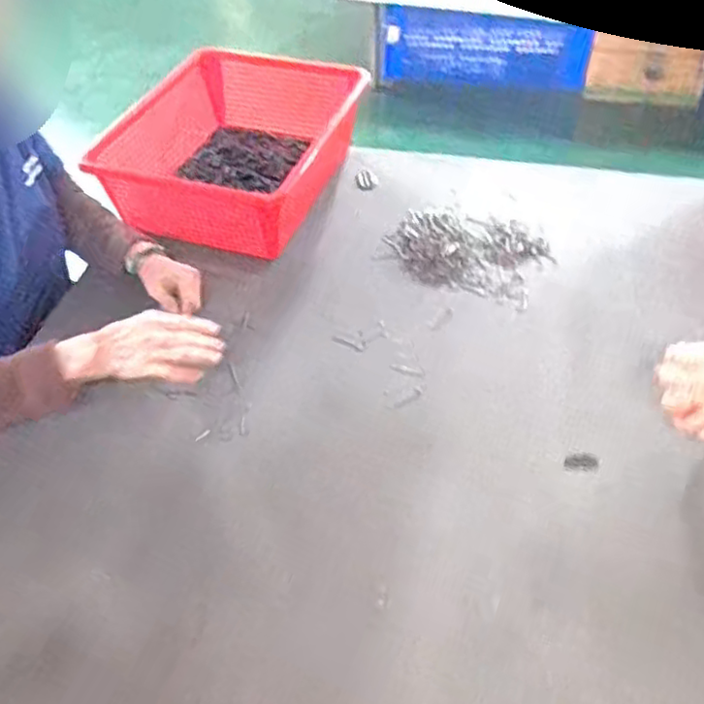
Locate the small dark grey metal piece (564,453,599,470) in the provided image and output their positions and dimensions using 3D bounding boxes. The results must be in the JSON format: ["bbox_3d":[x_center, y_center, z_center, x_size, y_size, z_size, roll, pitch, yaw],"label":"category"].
[{"bbox_3d":[0.246,0.117,0.728,0.035,0.004,0.020,-1,48,3],"label":"small dark grey metal piece"}]

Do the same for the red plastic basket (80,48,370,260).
[{"bbox_3d":[-0.166,-0.318,1.050,0.307,0.134,0.387,16,51,17],"label":"red plastic basket"}]

